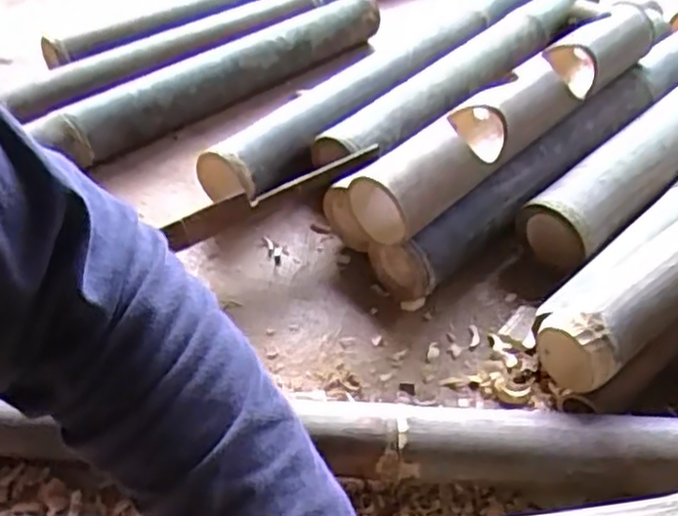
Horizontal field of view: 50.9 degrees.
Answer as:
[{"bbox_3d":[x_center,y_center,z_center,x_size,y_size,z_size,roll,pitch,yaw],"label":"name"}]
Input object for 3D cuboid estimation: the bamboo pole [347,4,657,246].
[{"bbox_3d":[0.200,-0.163,0.794,0.090,0.082,0.512,33,53,31],"label":"bamboo pole"}]

